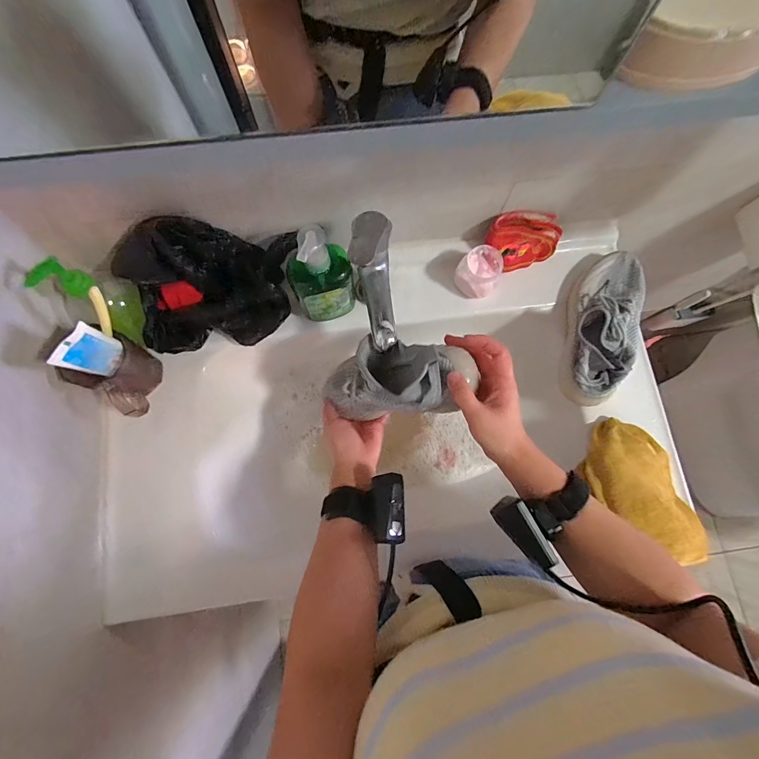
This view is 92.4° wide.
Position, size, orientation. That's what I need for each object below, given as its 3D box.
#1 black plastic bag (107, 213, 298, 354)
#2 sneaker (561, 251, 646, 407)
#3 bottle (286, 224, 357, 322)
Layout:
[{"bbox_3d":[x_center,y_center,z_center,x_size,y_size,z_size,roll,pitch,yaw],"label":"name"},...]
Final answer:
[{"bbox_3d":[-0.215,-0.125,0.489,0.226,0.127,0.126,-5,77,-2],"label":"black plastic bag"},{"bbox_3d":[0.323,-0.080,0.530,0.096,0.072,0.234,16,78,3],"label":"sneaker"},{"bbox_3d":[-0.074,-0.128,0.477,0.081,0.159,0.047,-24,79,-6],"label":"bottle"}]

